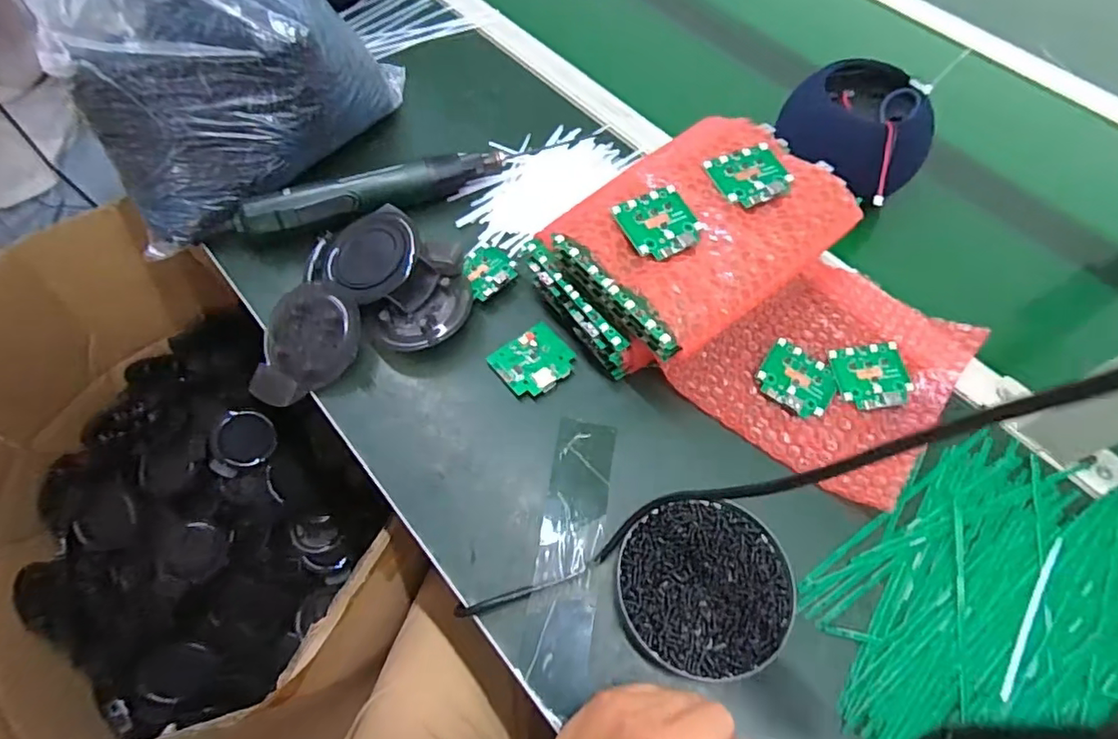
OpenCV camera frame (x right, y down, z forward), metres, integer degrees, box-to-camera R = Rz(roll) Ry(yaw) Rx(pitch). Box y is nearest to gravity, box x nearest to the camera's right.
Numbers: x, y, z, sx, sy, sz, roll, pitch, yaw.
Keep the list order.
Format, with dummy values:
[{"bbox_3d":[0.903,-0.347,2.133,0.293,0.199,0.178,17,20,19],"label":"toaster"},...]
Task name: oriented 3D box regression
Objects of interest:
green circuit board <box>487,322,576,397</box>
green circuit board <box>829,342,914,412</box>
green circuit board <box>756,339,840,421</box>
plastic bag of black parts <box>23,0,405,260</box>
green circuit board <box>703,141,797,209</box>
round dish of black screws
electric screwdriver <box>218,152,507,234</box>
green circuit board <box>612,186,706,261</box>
[{"bbox_3d":[-0.021,-0.006,0.469,0.059,0.014,0.054,-40,69,-20],"label":"green circuit board"},{"bbox_3d":[0.253,0.005,0.459,0.056,0.009,0.053,-6,61,-4],"label":"green circuit board"},{"bbox_3d":[0.192,0.009,0.458,0.056,0.008,0.052,31,65,16],"label":"green circuit board"},{"bbox_3d":[-0.282,-0.270,0.493,0.258,0.186,0.209,-12,62,-7],"label":"plastic bag of black parts"},{"bbox_3d":[0.150,-0.150,0.445,0.057,0.010,0.054,-20,63,-11],"label":"green circuit board"},{"bbox_3d":[0.096,0.144,0.380,0.110,0.020,0.108,0,61,0],"label":"round dish of black screws"},{"bbox_3d":[-0.173,-0.163,0.523,0.256,0.030,0.039,-17,63,-10],"label":"electric screwdriver"},{"bbox_3d":[0.075,-0.108,0.418,0.058,0.009,0.052,-29,65,-15],"label":"green circuit board"}]

